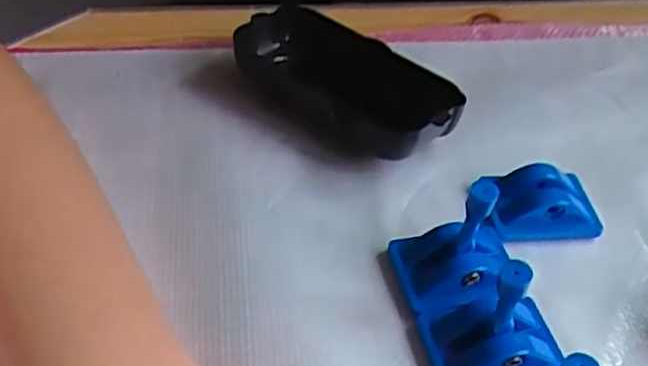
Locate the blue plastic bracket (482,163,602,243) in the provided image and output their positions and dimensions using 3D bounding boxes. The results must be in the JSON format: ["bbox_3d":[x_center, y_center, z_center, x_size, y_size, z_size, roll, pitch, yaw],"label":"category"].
[{"bbox_3d":[0.091,0.008,0.285,0.048,0.016,0.031,-5,43,-10],"label":"blue plastic bracket"}]

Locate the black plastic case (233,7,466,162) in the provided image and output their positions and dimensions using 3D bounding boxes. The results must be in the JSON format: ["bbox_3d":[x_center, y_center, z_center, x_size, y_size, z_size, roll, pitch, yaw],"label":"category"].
[{"bbox_3d":[0.006,-0.050,0.328,0.119,0.033,0.045,31,49,26],"label":"black plastic case"}]

